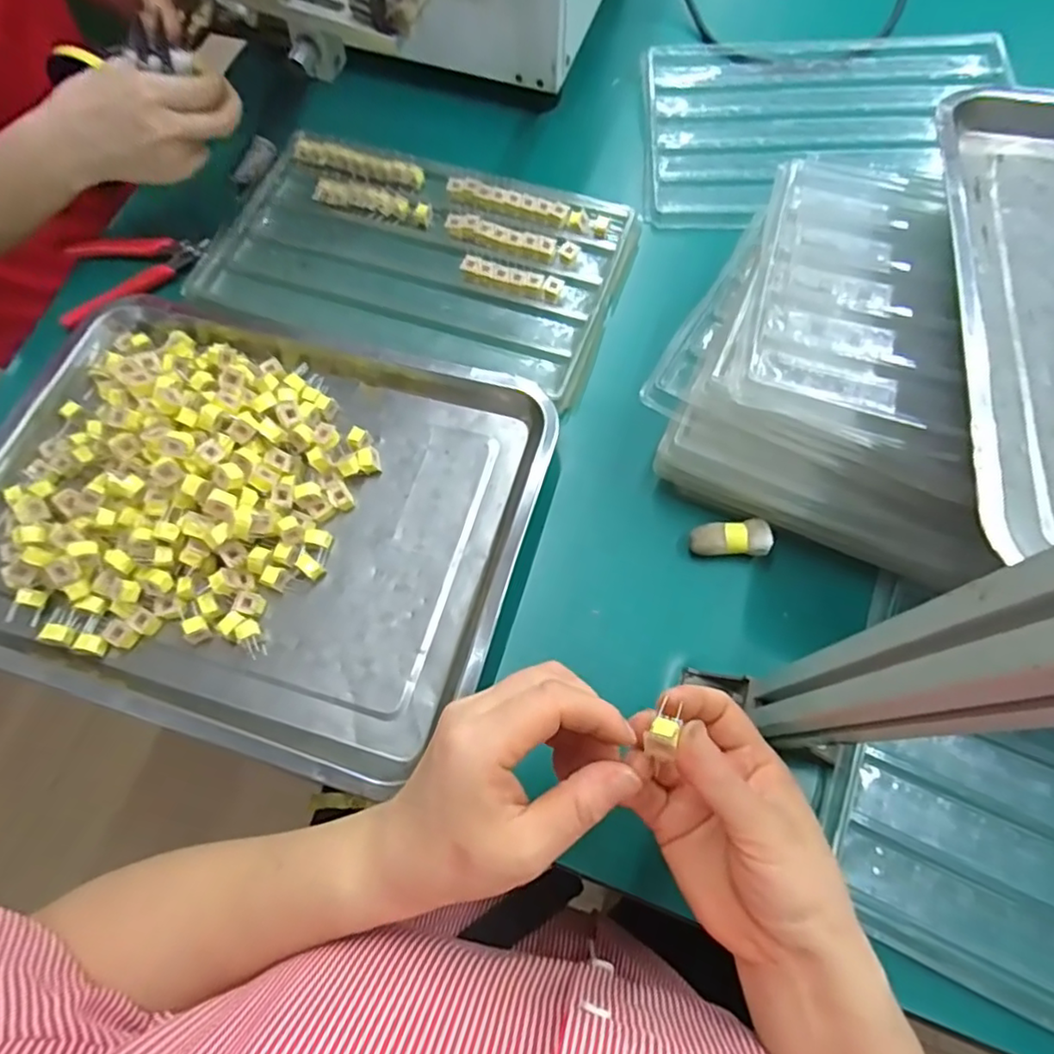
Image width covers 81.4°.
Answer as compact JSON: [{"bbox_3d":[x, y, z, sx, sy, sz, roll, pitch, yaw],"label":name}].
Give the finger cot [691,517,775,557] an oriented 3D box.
[{"bbox_3d":[0.132,0.009,0.403,0.049,0.025,0.021,-1,68,3],"label":"finger cot"}]

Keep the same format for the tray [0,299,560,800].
[{"bbox_3d":[-0.192,-0.020,0.414,0.381,0.051,0.295,15,70,9],"label":"tray"}]

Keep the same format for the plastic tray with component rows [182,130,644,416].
[{"bbox_3d":[-0.087,-0.225,0.503,0.325,0.019,0.189,18,71,10],"label":"plastic tray with component rows"}]

